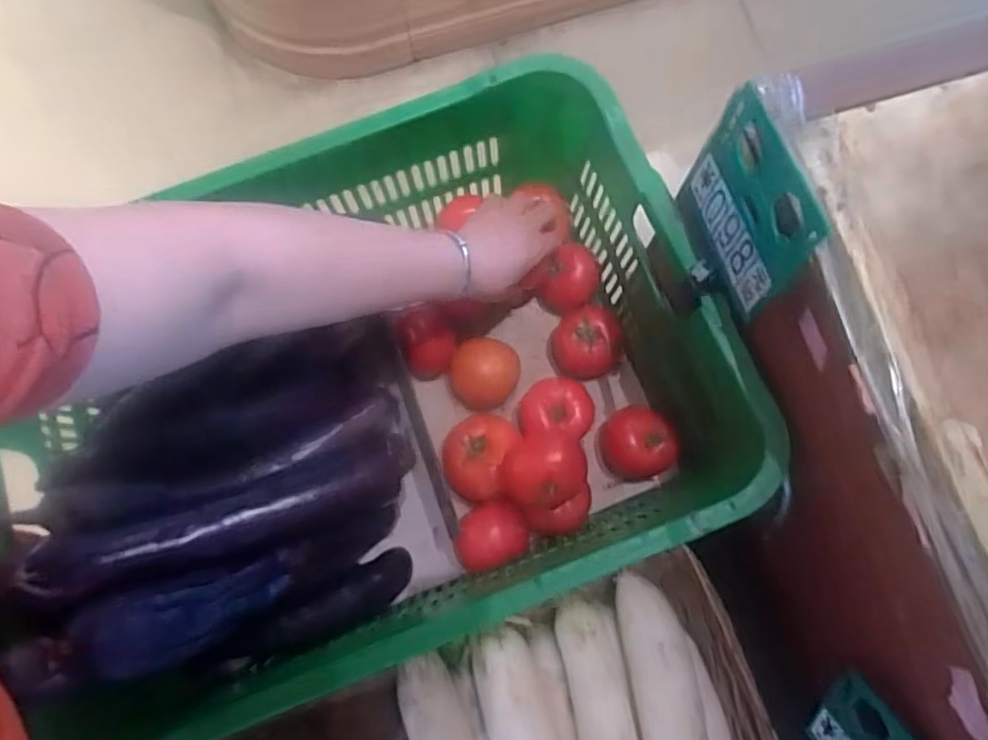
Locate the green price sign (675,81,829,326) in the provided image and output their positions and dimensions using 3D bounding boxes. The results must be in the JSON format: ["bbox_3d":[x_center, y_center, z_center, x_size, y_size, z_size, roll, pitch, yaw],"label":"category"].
[{"bbox_3d":[0.162,-0.101,0.412,0.027,0.132,0.125,-16,78,-2],"label":"green price sign"}]

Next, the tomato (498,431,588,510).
[{"bbox_3d":[0.044,0.091,0.558,0.074,0.065,0.063,3,78,2],"label":"tomato"}]

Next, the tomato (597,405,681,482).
[{"bbox_3d":[0.140,0.073,0.613,0.067,0.055,0.067,-3,78,1],"label":"tomato"}]

